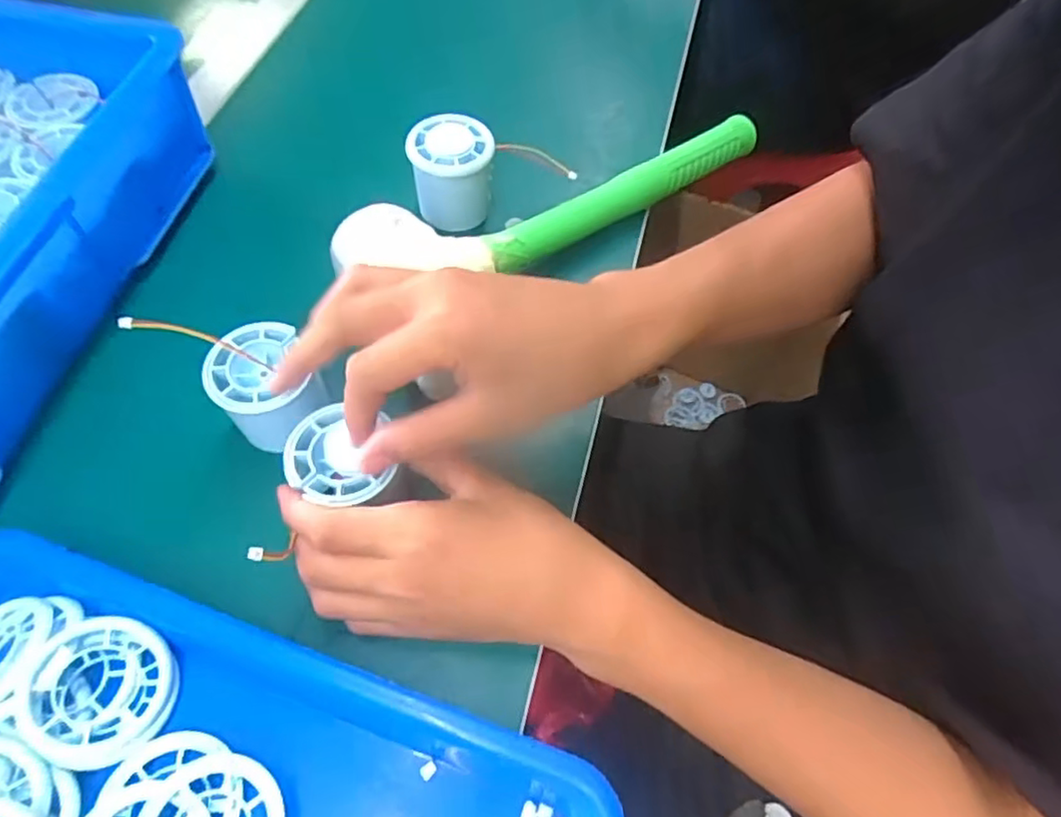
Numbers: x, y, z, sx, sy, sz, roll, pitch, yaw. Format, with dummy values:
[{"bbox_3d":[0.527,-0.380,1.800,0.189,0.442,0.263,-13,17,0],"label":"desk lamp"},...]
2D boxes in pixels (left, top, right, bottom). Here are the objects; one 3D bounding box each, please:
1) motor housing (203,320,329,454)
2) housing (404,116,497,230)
[{"bbox_3d":[-0.140,-0.010,0.353,0.055,0.052,0.054,34,64,16],"label":"motor housing"},{"bbox_3d":[-0.053,-0.157,0.436,0.054,0.051,0.058,1,60,-2],"label":"housing"}]

